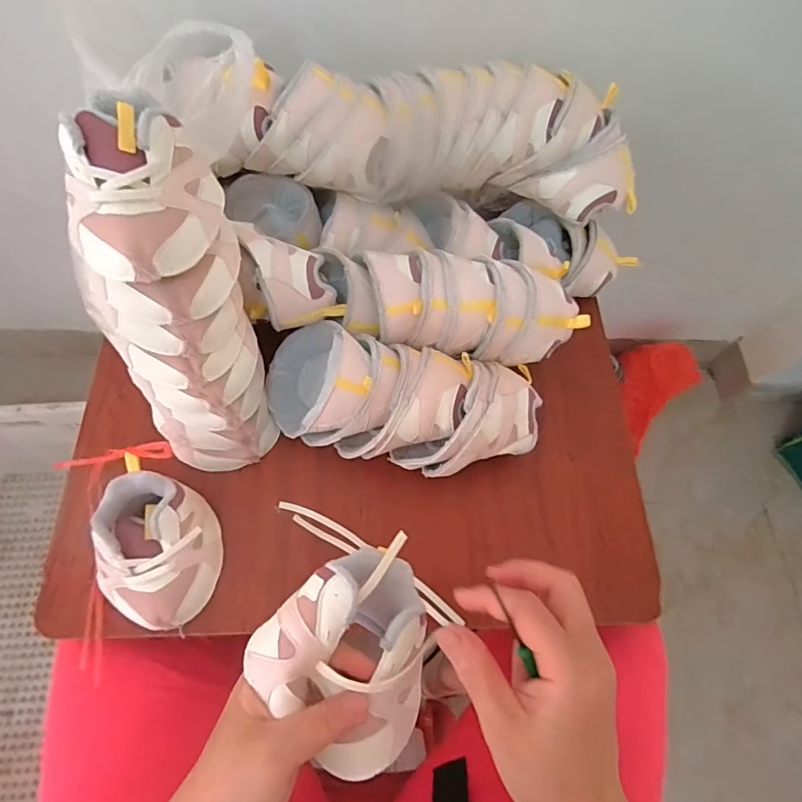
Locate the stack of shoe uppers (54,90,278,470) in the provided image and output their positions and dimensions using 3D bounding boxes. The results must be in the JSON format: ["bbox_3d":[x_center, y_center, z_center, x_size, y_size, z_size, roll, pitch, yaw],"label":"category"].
[{"bbox_3d":[-0.182,-0.058,0.399,0.110,0.312,0.087,-7,38,-5],"label":"stack of shoe uppers"}]

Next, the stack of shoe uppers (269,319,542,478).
[{"bbox_3d":[-0.002,-0.005,0.476,0.264,0.080,0.123,11,66,3],"label":"stack of shoe uppers"}]

